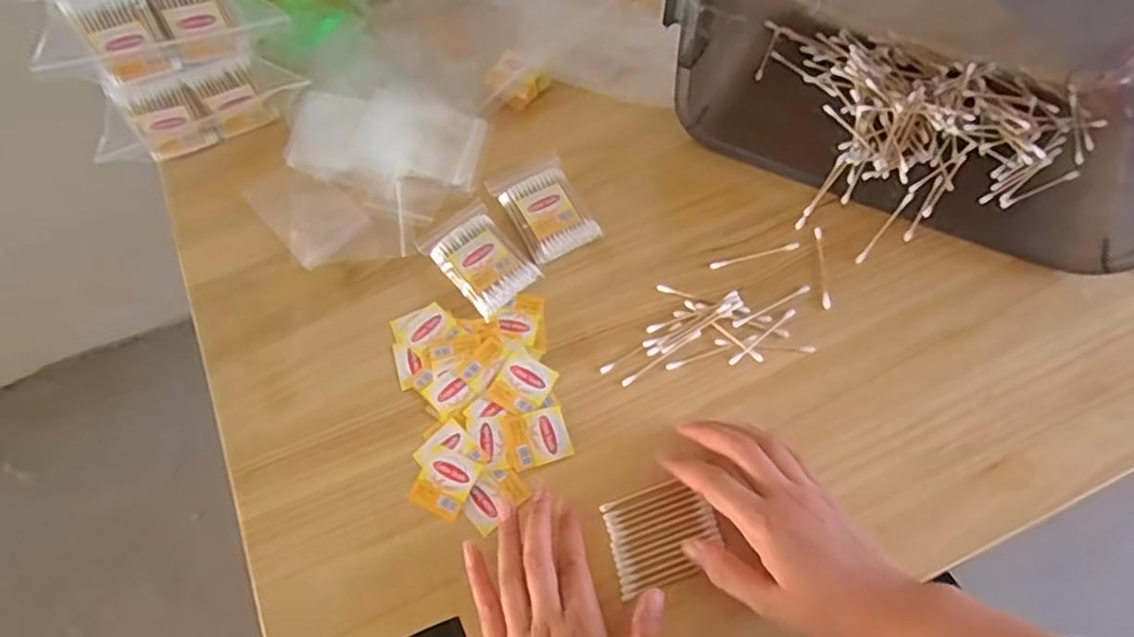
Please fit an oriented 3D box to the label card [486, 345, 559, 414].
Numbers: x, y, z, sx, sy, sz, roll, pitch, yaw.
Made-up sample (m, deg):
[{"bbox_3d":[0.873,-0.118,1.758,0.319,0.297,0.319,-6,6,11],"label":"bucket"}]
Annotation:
[{"bbox_3d":[-0.032,0.047,0.503,0.039,0.004,0.045,31,72,15],"label":"label card"}]

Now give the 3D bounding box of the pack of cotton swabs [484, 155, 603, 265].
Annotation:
[{"bbox_3d":[-0.019,-0.094,0.562,0.061,0.009,0.096,-26,68,-8],"label":"pack of cotton swabs"}]

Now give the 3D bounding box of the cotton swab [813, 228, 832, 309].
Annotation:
[{"bbox_3d":[0.201,-0.040,0.534,0.007,0.004,0.071,1,67,3],"label":"cotton swab"}]

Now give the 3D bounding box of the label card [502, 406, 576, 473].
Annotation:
[{"bbox_3d":[-0.021,0.084,0.486,0.043,0.004,0.040,-16,67,-4],"label":"label card"}]

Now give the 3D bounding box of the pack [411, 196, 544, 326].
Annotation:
[{"bbox_3d":[-0.070,-0.051,0.545,0.061,0.014,0.094,-40,71,-13],"label":"pack"}]

